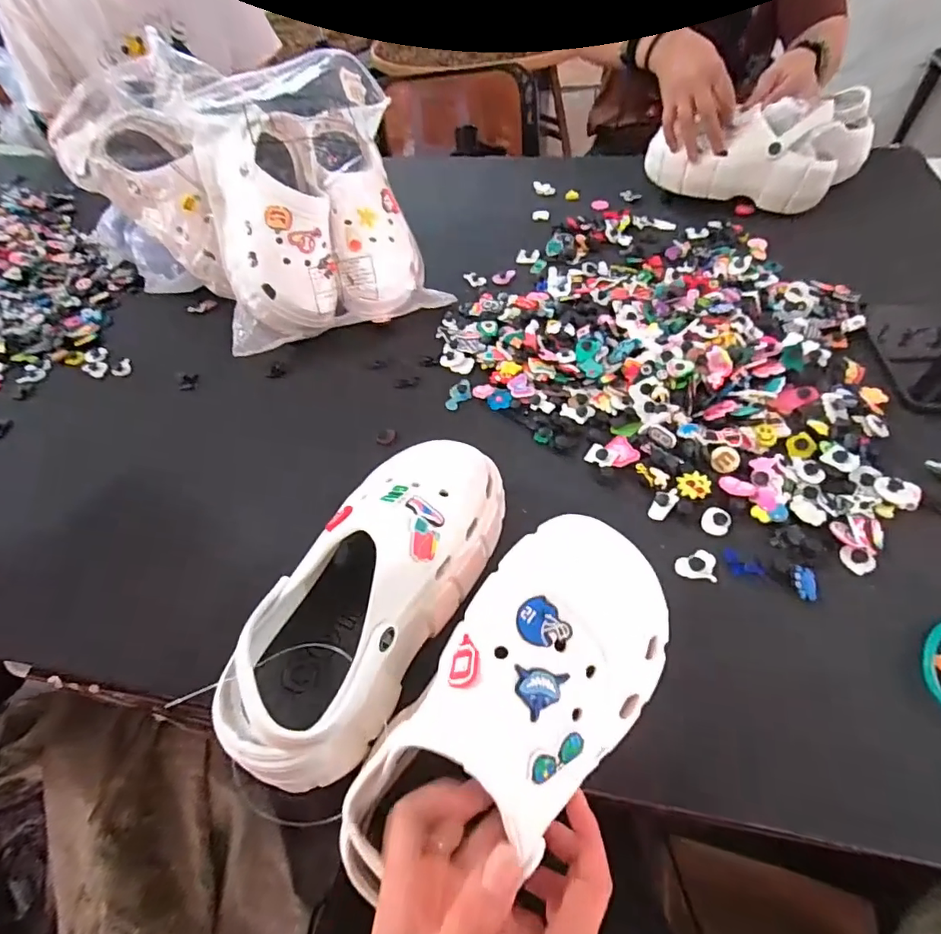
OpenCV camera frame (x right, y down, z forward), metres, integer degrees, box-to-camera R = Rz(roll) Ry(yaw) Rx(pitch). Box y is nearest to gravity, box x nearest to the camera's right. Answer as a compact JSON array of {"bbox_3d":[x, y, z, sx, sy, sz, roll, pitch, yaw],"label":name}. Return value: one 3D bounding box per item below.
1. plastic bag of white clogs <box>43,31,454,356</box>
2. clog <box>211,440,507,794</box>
[{"bbox_3d":[-0.270,-0.329,0.618,0.380,0.205,0.341,-23,53,-12],"label":"plastic bag of white clogs"},{"bbox_3d":[-0.065,0.079,0.345,0.100,0.099,0.243,21,57,21],"label":"clog"}]

